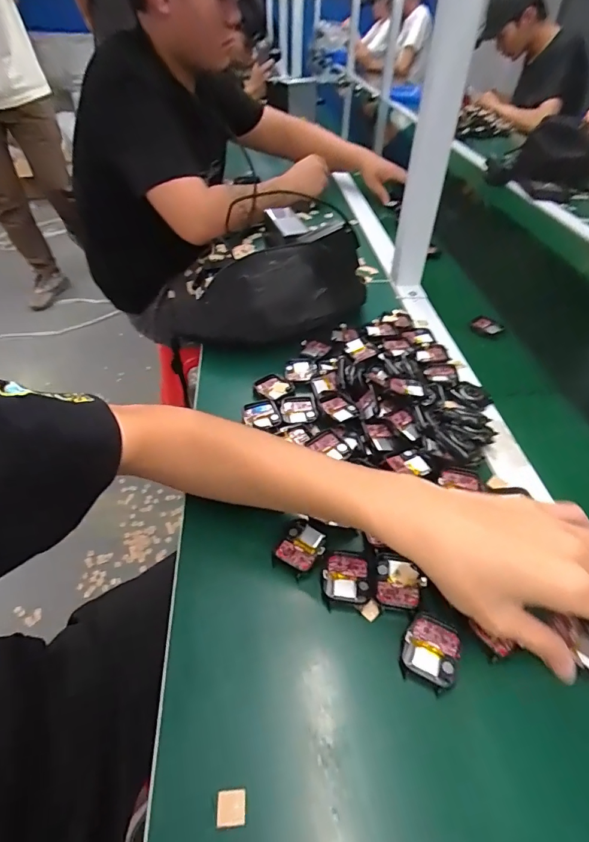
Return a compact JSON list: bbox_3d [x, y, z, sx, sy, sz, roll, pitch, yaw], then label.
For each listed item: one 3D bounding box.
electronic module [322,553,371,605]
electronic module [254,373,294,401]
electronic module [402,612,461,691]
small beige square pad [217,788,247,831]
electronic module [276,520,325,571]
[{"bbox_3d":[0.041,0.122,0.342,0.036,0.005,0.040,2,43,0],"label":"electronic module"},{"bbox_3d":[-0.024,-0.041,0.511,0.037,0.004,0.041,-34,54,-32],"label":"electronic module"},{"bbox_3d":[0.096,0.158,0.303,0.036,0.005,0.040,22,50,22],"label":"electronic module"},{"bbox_3d":[-0.036,0.221,0.249,0.016,0.004,0.016,-2,44,-4],"label":"small beige square pad"},{"bbox_3d":[0.006,0.103,0.362,0.034,0.004,0.039,26,48,23],"label":"electronic module"}]

